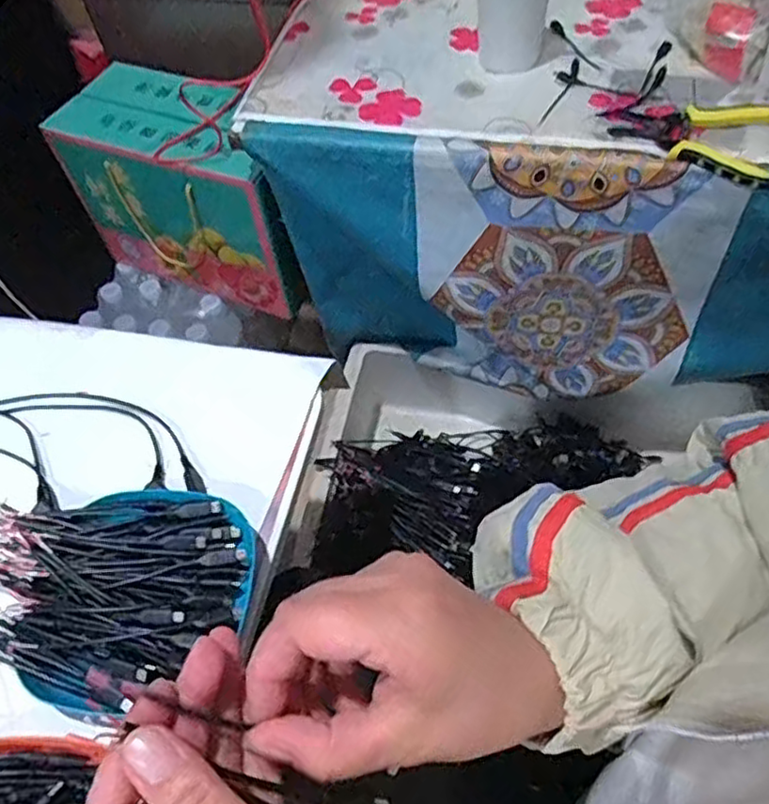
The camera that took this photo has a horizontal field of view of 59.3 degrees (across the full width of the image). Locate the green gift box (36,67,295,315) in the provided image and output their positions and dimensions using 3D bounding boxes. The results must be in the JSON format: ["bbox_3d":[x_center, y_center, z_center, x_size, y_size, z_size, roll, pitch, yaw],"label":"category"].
[{"bbox_3d":[-0.253,-0.293,0.946,0.344,0.241,0.154,20,60,17],"label":"green gift box"}]

